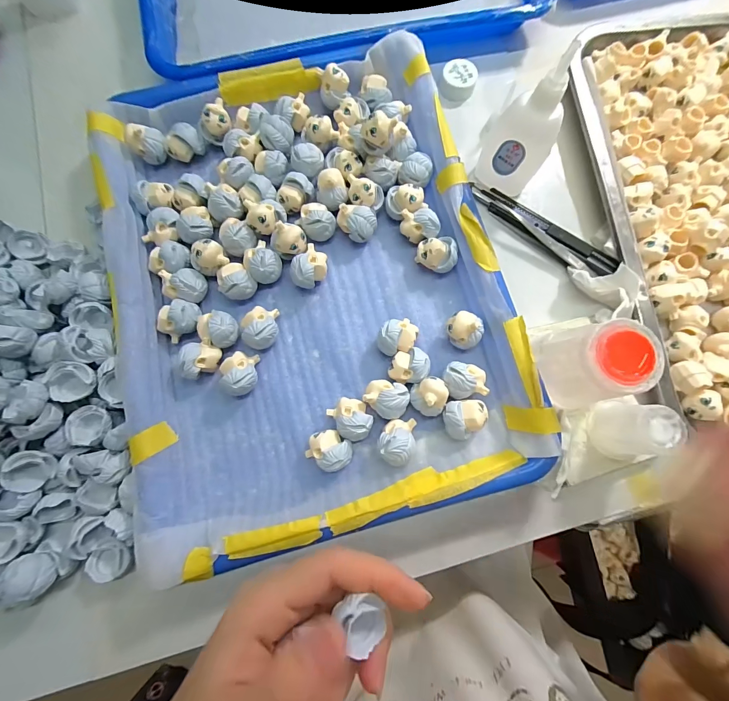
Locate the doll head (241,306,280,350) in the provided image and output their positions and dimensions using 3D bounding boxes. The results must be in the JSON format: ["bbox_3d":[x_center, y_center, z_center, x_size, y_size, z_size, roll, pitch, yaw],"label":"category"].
[{"bbox_3d":[-0.070,-0.015,0.229,0.022,0.024,0.027,-4,79,-2],"label":"doll head"}]

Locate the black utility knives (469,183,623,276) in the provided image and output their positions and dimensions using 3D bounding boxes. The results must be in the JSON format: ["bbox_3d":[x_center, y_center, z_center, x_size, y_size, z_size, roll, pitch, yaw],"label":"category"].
[{"bbox_3d":[0.133,-0.092,0.258,0.118,0.012,0.022,37,81,6],"label":"black utility knives"}]

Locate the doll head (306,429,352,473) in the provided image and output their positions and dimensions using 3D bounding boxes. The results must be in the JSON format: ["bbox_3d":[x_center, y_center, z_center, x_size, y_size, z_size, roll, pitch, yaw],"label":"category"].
[{"bbox_3d":[-0.022,0.062,0.215,0.026,0.022,0.021,36,80,6],"label":"doll head"}]

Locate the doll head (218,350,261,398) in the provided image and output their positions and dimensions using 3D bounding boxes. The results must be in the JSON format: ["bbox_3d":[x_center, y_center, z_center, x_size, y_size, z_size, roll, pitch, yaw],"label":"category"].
[{"bbox_3d":[-0.082,0.015,0.223,0.021,0.025,0.028,18,79,2],"label":"doll head"}]

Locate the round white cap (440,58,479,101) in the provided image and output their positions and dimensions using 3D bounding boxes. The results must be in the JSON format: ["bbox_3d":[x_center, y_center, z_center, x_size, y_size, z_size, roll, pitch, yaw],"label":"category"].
[{"bbox_3d":[0.078,-0.224,0.283,0.028,0.011,0.030,0,79,-1],"label":"round white cap"}]

